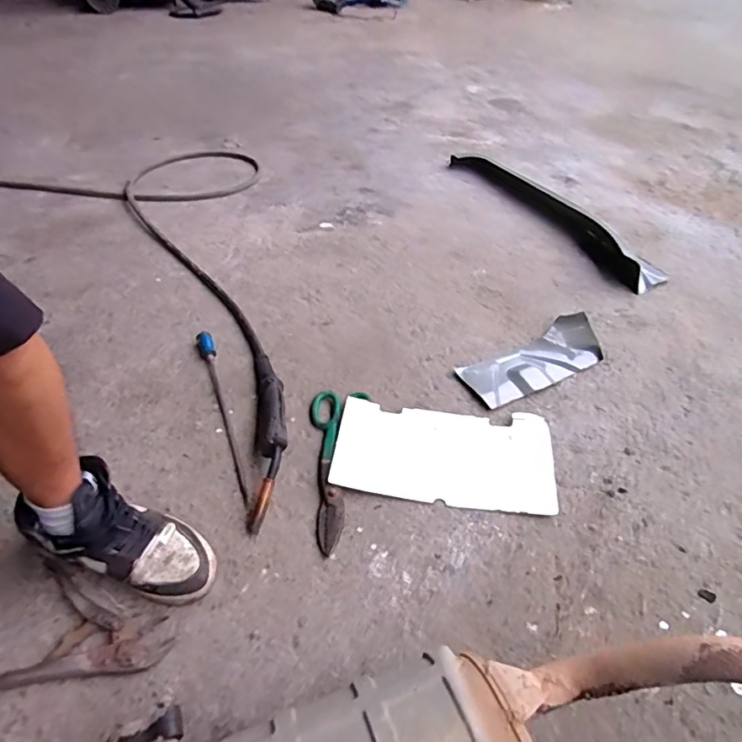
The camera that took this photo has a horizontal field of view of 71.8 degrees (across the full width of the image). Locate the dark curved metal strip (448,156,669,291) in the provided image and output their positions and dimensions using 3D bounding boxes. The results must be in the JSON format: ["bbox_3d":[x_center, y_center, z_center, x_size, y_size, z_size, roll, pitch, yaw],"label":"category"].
[{"bbox_3d":[0.489,-0.462,1.448,0.118,0.061,0.789,-17,46,-20],"label":"dark curved metal strip"}]

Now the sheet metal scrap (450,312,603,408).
[{"bbox_3d":[0.324,-0.023,0.997,0.313,0.030,0.122,-22,48,-25],"label":"sheet metal scrap"}]

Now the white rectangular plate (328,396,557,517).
[{"bbox_3d":[0.116,0.133,0.831,0.340,0.017,0.175,6,42,4],"label":"white rectangular plate"}]

